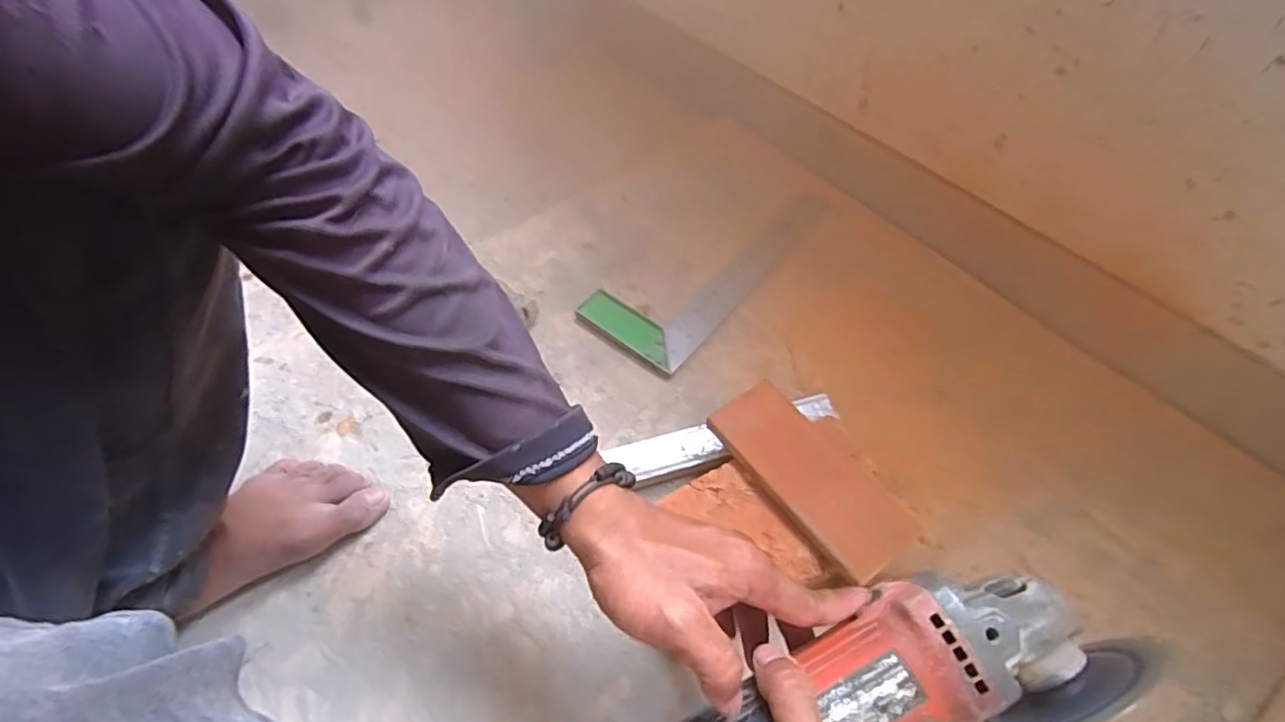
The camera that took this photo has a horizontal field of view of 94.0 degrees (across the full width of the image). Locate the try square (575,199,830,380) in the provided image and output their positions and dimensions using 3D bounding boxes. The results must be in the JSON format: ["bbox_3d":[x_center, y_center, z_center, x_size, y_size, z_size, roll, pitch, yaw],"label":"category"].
[{"bbox_3d":[0.074,-0.112,0.663,0.121,0.012,0.296,33,62,25],"label":"try square"}]

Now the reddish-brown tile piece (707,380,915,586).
[{"bbox_3d":[0.125,0.086,0.454,0.066,0.017,0.158,-32,58,-19],"label":"reddish-brown tile piece"}]

